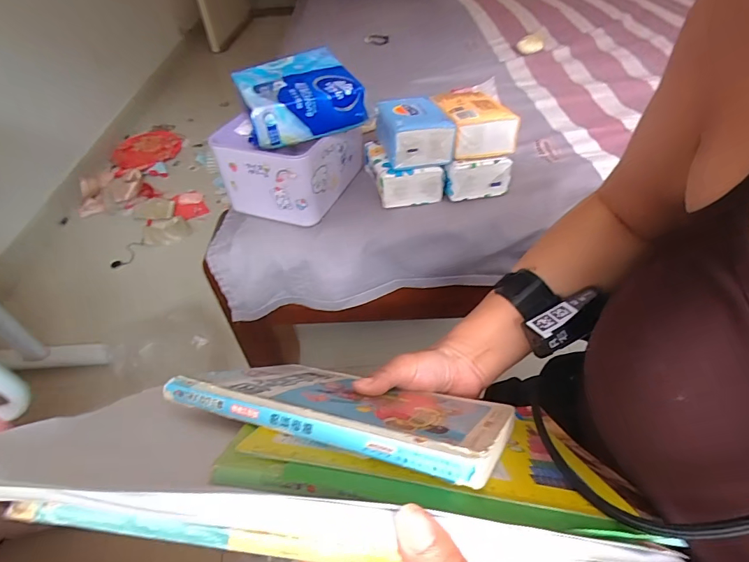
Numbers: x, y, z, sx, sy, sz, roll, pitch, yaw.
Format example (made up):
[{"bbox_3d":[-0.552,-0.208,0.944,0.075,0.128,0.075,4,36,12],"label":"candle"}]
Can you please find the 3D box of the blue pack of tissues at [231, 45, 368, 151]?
[{"bbox_3d":[-0.109,-0.261,0.582,0.160,0.064,0.141,-19,49,-14],"label":"blue pack of tissues"}]

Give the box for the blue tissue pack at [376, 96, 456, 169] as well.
[{"bbox_3d":[0.053,-0.225,0.607,0.095,0.059,0.116,-12,48,-8],"label":"blue tissue pack"}]

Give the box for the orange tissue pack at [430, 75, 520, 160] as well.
[{"bbox_3d":[0.149,-0.243,0.613,0.091,0.062,0.114,-10,48,-6],"label":"orange tissue pack"}]

